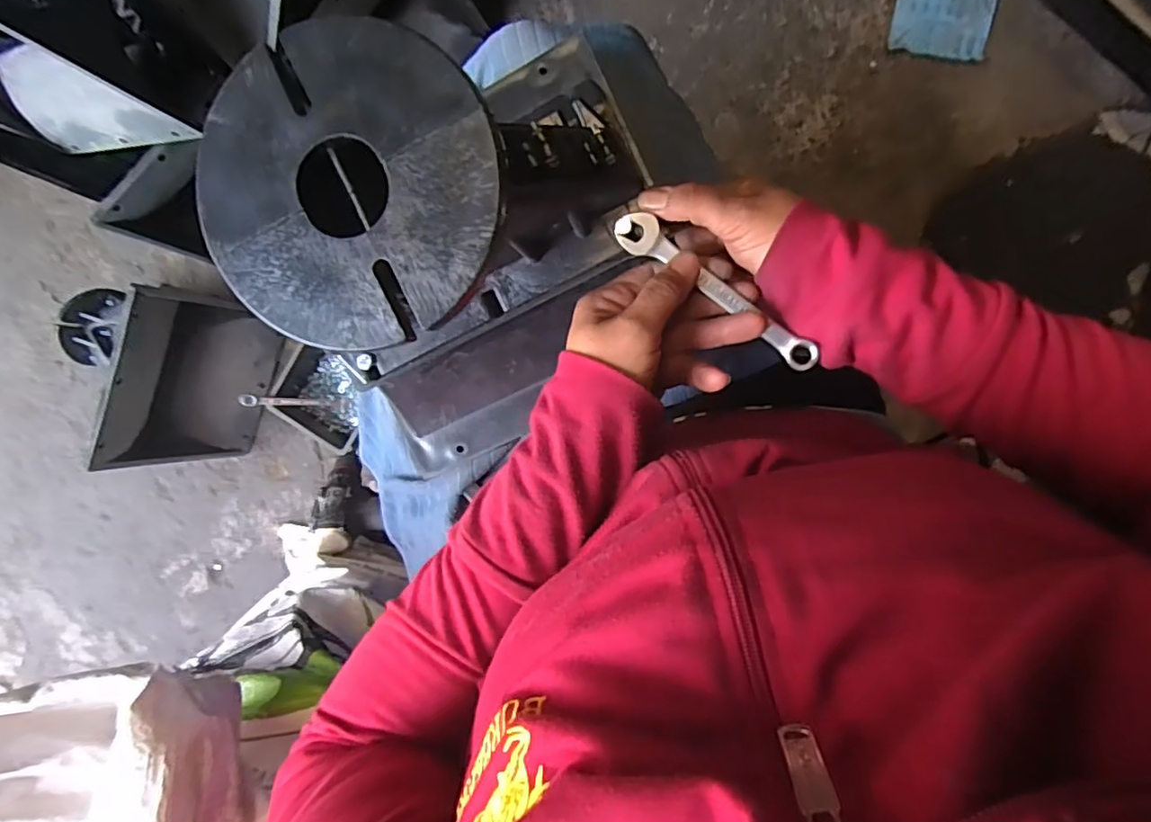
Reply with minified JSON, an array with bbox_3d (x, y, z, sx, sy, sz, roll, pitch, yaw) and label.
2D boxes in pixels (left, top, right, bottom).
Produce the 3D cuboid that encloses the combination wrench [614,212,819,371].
[{"bbox_3d":[0.081,-0.069,0.348,0.137,0.006,0.021,37,97,-2],"label":"combination wrench"}]

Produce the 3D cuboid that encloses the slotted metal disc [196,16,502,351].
[{"bbox_3d":[-0.085,-0.083,0.223,0.113,0.009,0.110,0,92,8],"label":"slotted metal disc"}]

